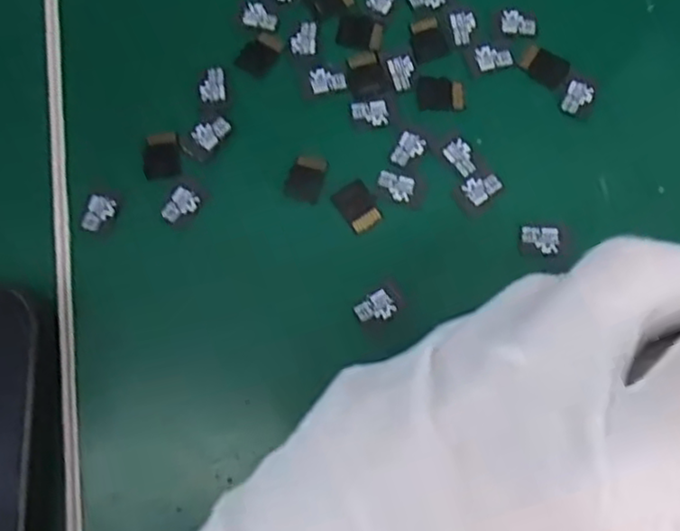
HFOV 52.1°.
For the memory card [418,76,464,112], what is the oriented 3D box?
[{"bbox_3d":[0.032,-0.054,0.220,0.014,0.004,0.011,-1,76,-1],"label":"memory card"}]

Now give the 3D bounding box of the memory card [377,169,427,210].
[{"bbox_3d":[0.019,-0.024,0.213,0.015,0.004,0.010,20,79,3],"label":"memory card"}]

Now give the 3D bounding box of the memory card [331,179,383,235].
[{"bbox_3d":[0.005,-0.018,0.212,0.011,0.004,0.015,-30,79,-8],"label":"memory card"}]

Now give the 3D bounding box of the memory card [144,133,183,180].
[{"bbox_3d":[-0.055,-0.034,0.217,0.011,0.004,0.014,-9,81,-1],"label":"memory card"}]

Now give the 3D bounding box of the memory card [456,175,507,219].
[{"bbox_3d":[0.043,-0.023,0.212,0.015,0.004,0.010,-37,80,-8],"label":"memory card"}]

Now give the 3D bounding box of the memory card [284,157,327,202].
[{"bbox_3d":[-0.011,-0.027,0.214,0.011,0.004,0.015,16,76,3],"label":"memory card"}]

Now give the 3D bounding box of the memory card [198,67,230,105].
[{"bbox_3d":[-0.040,-0.057,0.222,0.009,0.004,0.013,-9,74,-7],"label":"memory card"}]

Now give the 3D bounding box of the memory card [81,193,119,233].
[{"bbox_3d":[-0.073,-0.016,0.212,0.009,0.004,0.012,14,72,-2],"label":"memory card"}]

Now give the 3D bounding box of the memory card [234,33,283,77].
[{"bbox_3d":[-0.026,-0.068,0.225,0.011,0.004,0.014,32,81,9],"label":"memory card"}]

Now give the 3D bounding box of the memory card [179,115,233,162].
[{"bbox_3d":[-0.041,-0.040,0.217,0.016,0.004,0.011,-40,80,-7],"label":"memory card"}]

